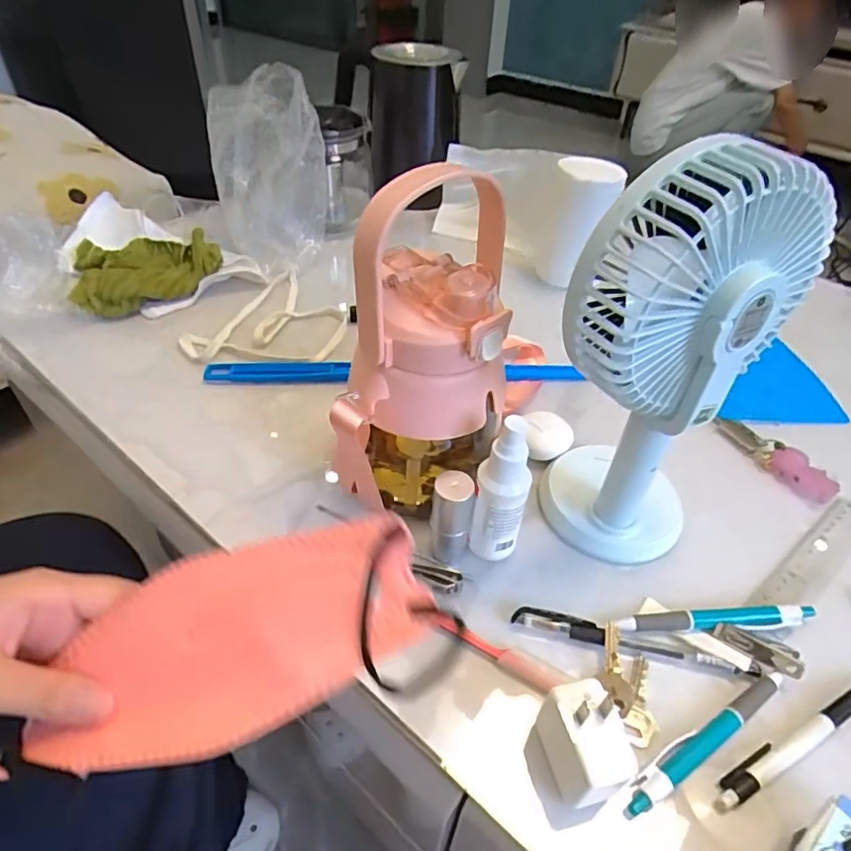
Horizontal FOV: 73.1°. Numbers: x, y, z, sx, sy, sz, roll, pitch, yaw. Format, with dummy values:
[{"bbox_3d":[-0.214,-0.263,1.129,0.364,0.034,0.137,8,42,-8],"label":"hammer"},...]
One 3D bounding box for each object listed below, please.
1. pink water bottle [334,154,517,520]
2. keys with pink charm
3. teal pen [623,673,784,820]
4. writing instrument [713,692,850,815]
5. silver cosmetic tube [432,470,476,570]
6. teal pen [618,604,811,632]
[{"bbox_3d":[-0.005,-0.036,0.356,0.107,0.221,0.093,-2,43,-6],"label":"pink water bottle"},{"bbox_3d":[0.287,0.023,0.472,0.026,0.018,0.101,-17,47,-20],"label":"keys with pink charm"},{"bbox_3d":[0.153,0.171,0.312,0.125,0.008,0.015,-20,48,-23],"label":"teal pen"},{"bbox_3d":[0.207,0.172,0.315,0.131,0.007,0.013,-17,47,-21],"label":"writing instrument"},{"bbox_3d":[0.017,0.061,0.371,0.024,0.067,0.024,2,43,-2],"label":"silver cosmetic tube"},{"bbox_3d":[0.184,0.124,0.363,0.125,0.012,0.015,-3,43,-3],"label":"teal pen"}]

